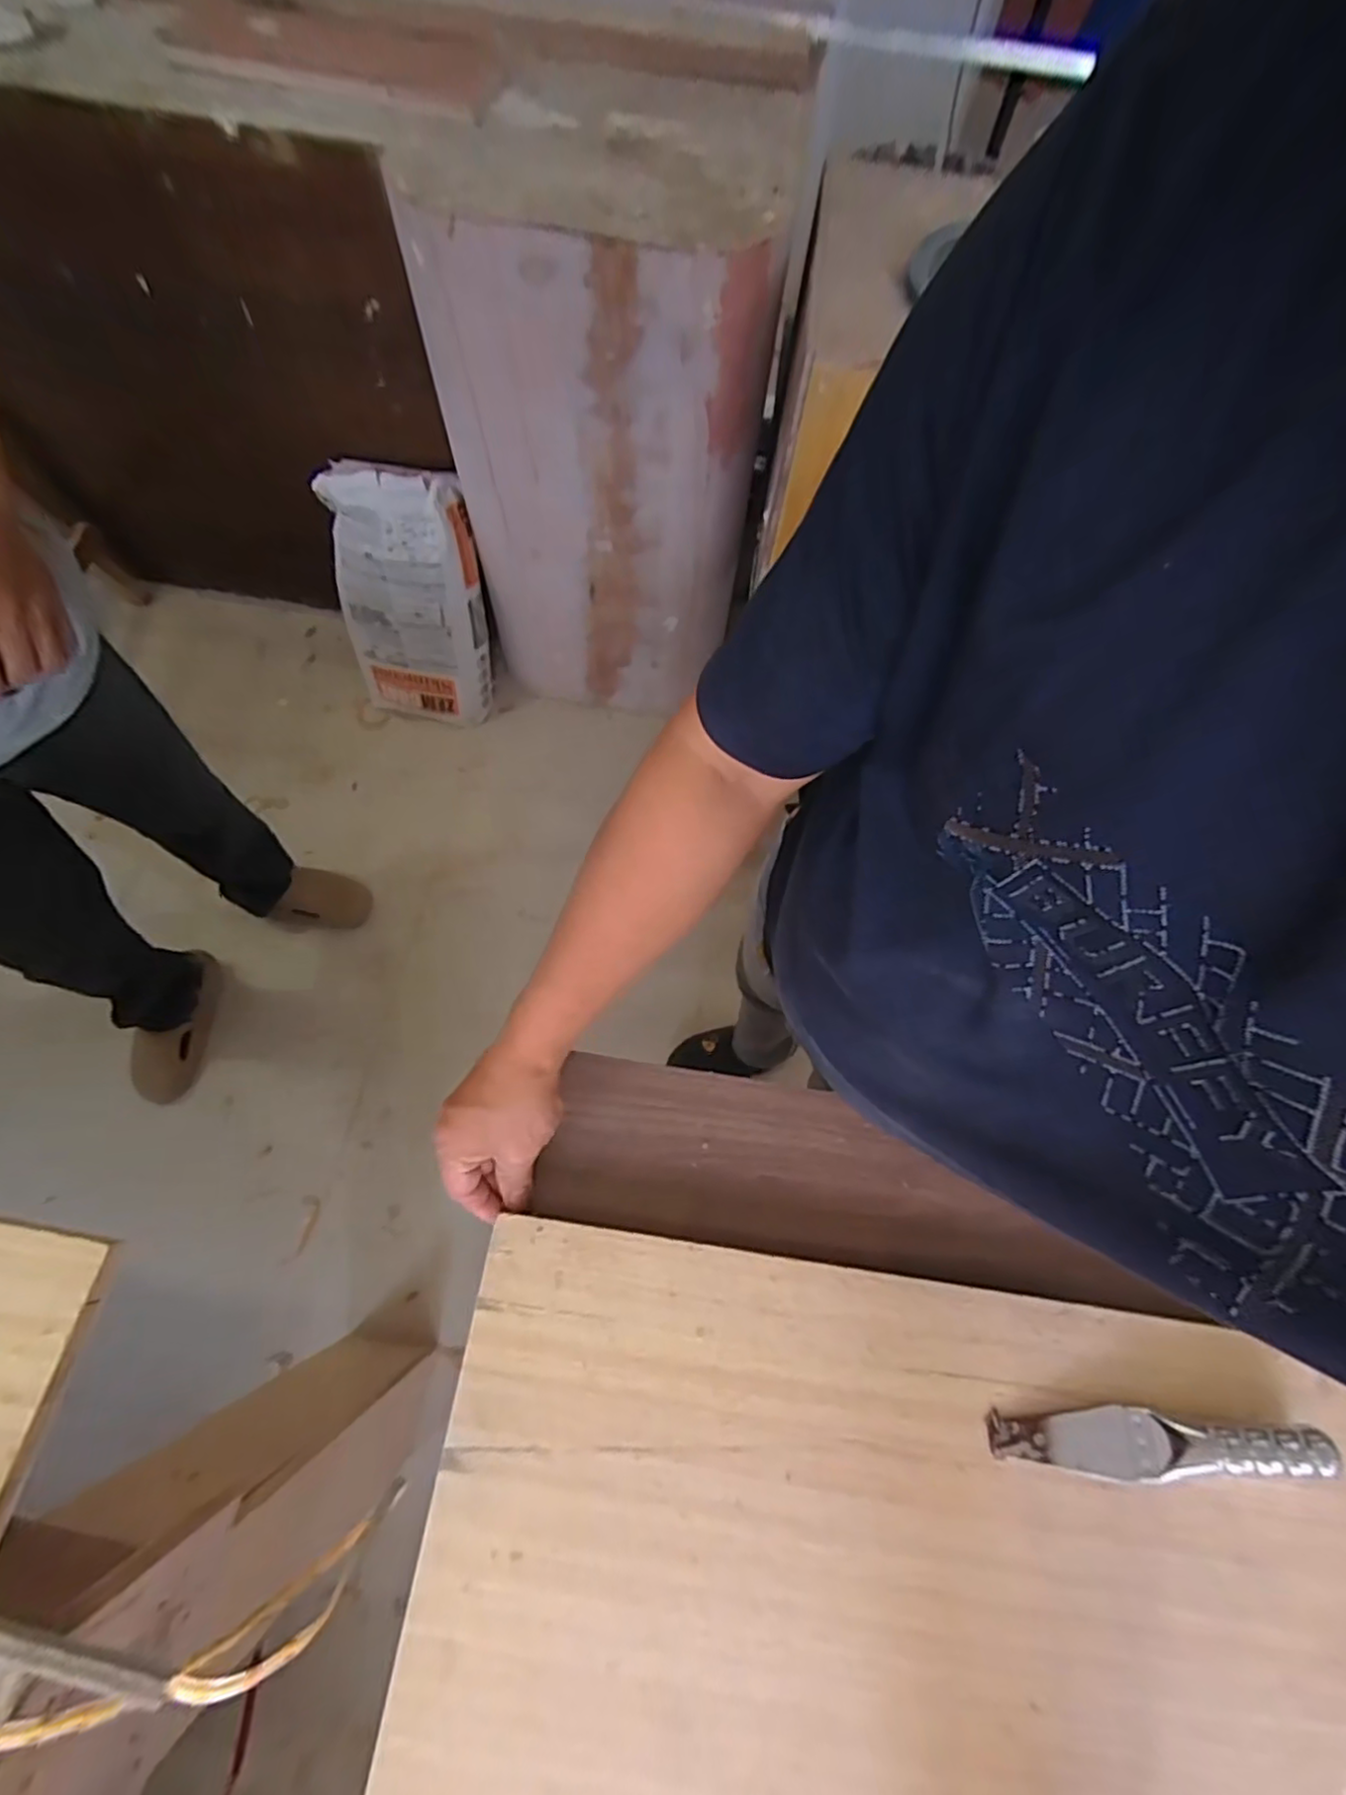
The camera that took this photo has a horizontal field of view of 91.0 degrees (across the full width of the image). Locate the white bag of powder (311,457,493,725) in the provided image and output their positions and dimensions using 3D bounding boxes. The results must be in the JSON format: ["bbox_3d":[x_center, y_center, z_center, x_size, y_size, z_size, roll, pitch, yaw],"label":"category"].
[{"bbox_3d":[-0.526,-0.589,1.339,0.286,0.485,0.105,11,48,6],"label":"white bag of powder"}]

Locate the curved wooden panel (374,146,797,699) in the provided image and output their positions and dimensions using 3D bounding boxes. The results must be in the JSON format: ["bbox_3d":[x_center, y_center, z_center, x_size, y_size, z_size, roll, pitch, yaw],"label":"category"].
[{"bbox_3d":[-0.132,-0.656,1.176,0.496,0.797,0.138,13,68,2],"label":"curved wooden panel"}]

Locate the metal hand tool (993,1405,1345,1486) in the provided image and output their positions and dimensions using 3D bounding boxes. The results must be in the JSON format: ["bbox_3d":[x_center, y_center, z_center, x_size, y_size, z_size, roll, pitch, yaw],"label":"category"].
[{"bbox_3d":[0.297,0.335,0.404,0.201,0.019,0.035,5,68,-2],"label":"metal hand tool"}]

